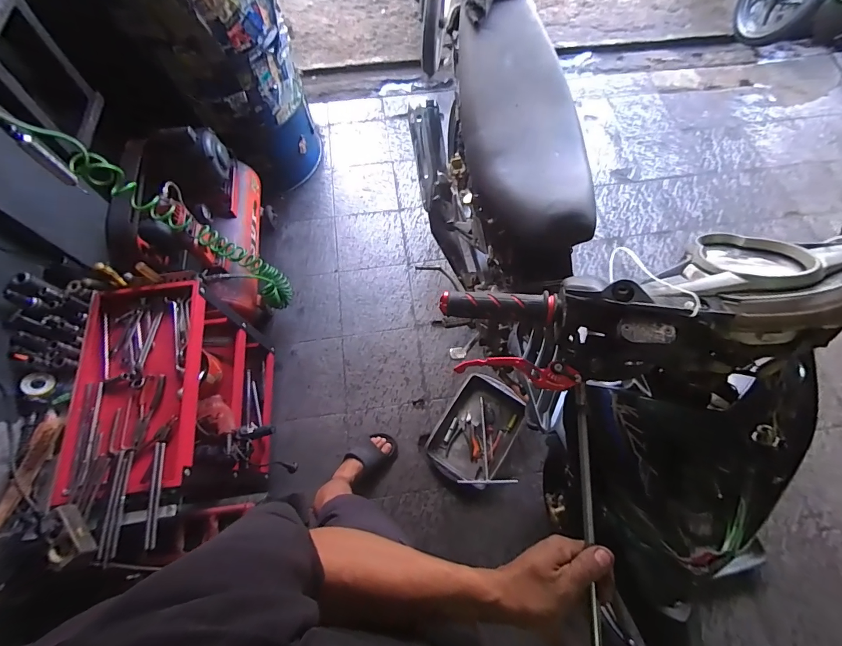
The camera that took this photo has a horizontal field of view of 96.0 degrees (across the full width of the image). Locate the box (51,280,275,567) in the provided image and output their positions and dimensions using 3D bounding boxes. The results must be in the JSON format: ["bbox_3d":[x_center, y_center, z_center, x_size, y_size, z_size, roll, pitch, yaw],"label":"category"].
[{"bbox_3d":[-0.649,0.265,1.096,0.316,0.505,0.603,-10,68,-4],"label":"box"}]

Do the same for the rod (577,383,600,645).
[{"bbox_3d":[0.174,0.205,0.392,0.009,0.010,0.280,3,74,3],"label":"rod"}]

